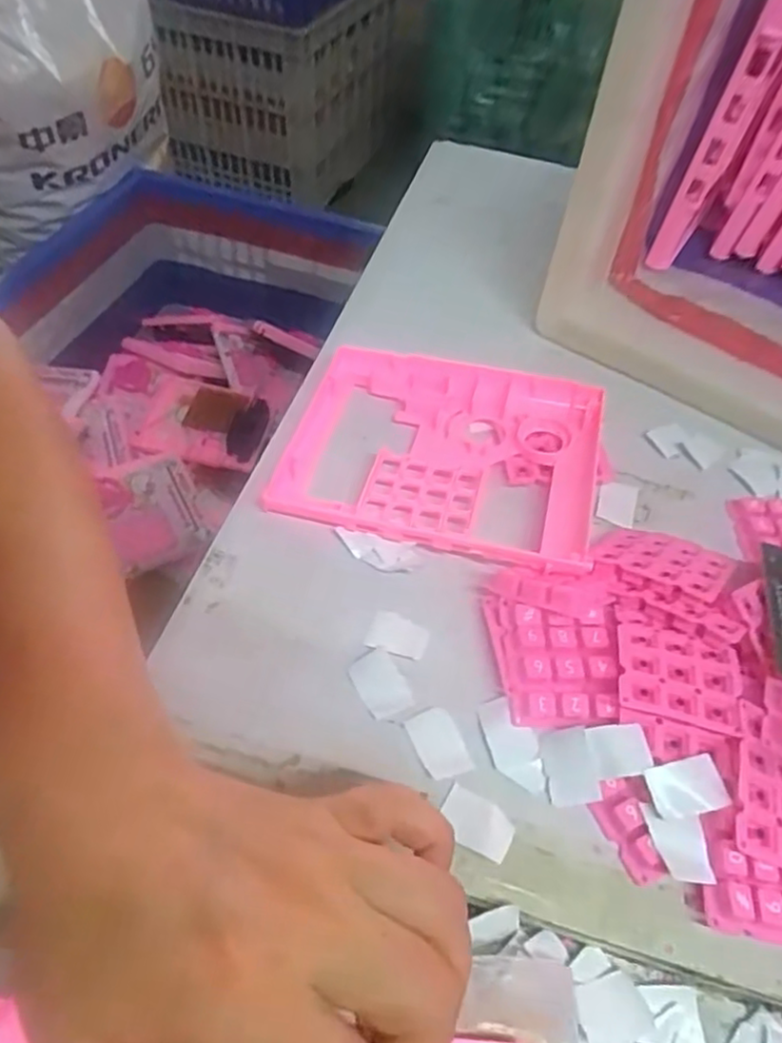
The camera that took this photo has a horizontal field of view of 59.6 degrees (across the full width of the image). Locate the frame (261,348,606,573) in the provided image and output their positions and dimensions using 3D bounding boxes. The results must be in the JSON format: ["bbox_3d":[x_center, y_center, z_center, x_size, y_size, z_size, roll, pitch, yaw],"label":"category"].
[{"bbox_3d":[0.031,-0.042,0.376,0.163,0.023,0.130,15,55,8],"label":"frame"}]

